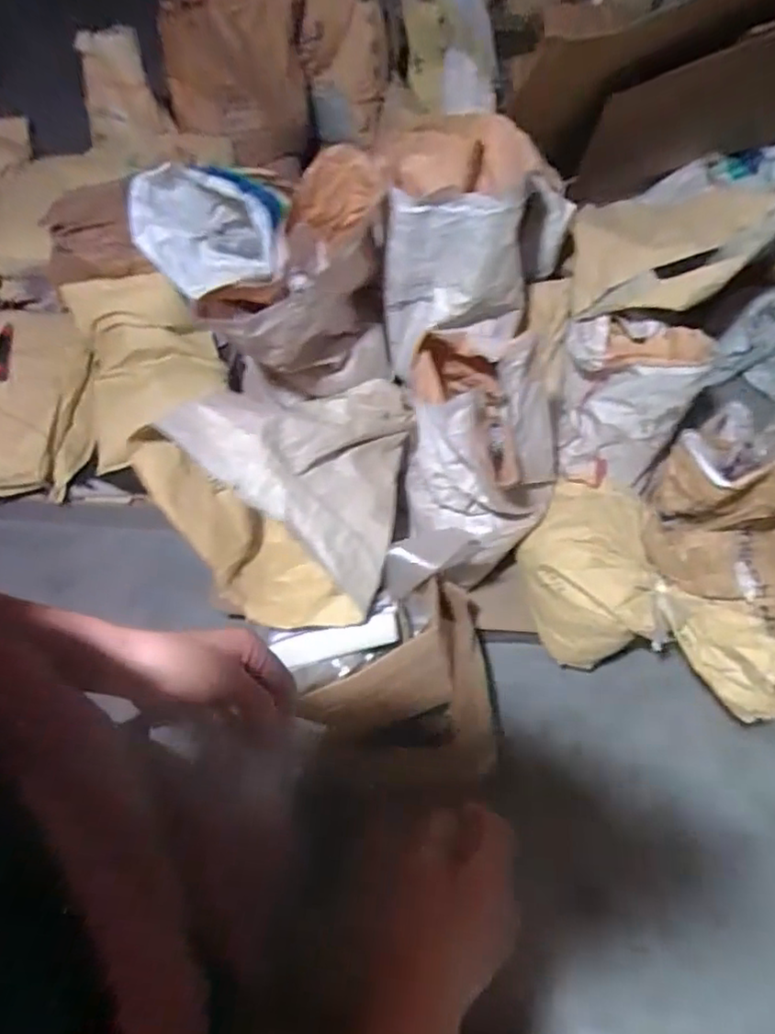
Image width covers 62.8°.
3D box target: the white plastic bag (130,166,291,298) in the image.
[{"bbox_3d":[-0.412,-0.652,1.468,0.348,0.188,0.308,-3,59,-2],"label":"white plastic bag"}]

